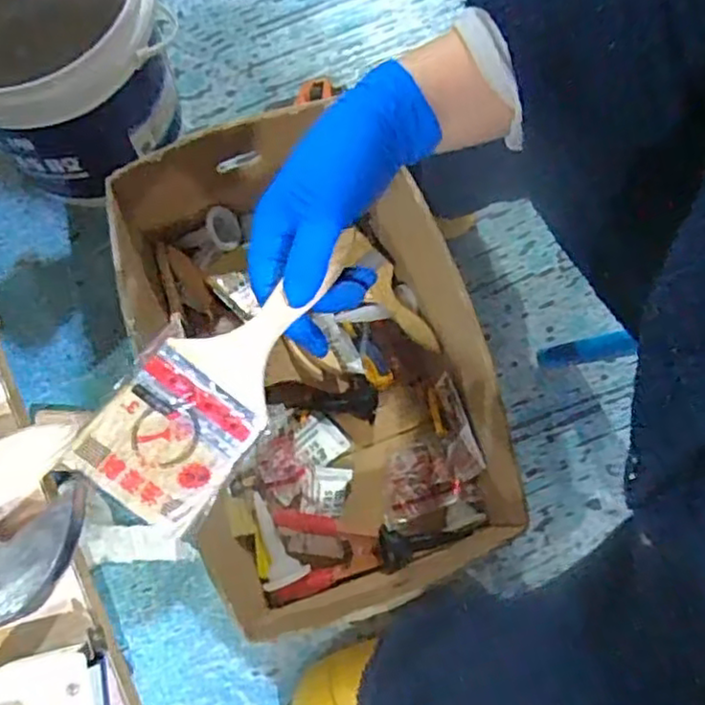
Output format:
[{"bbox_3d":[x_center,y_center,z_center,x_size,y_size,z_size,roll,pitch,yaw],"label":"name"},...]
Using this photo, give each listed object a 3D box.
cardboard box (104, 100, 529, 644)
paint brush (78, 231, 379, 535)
[{"bbox_3d":[-0.037,0.007,0.726,0.300,0.203,0.463,-16,77,-4],"label":"cardboard box"},{"bbox_3d":[-0.057,0.002,0.353,0.063,0.015,0.181,38,72,8],"label":"paint brush"}]

